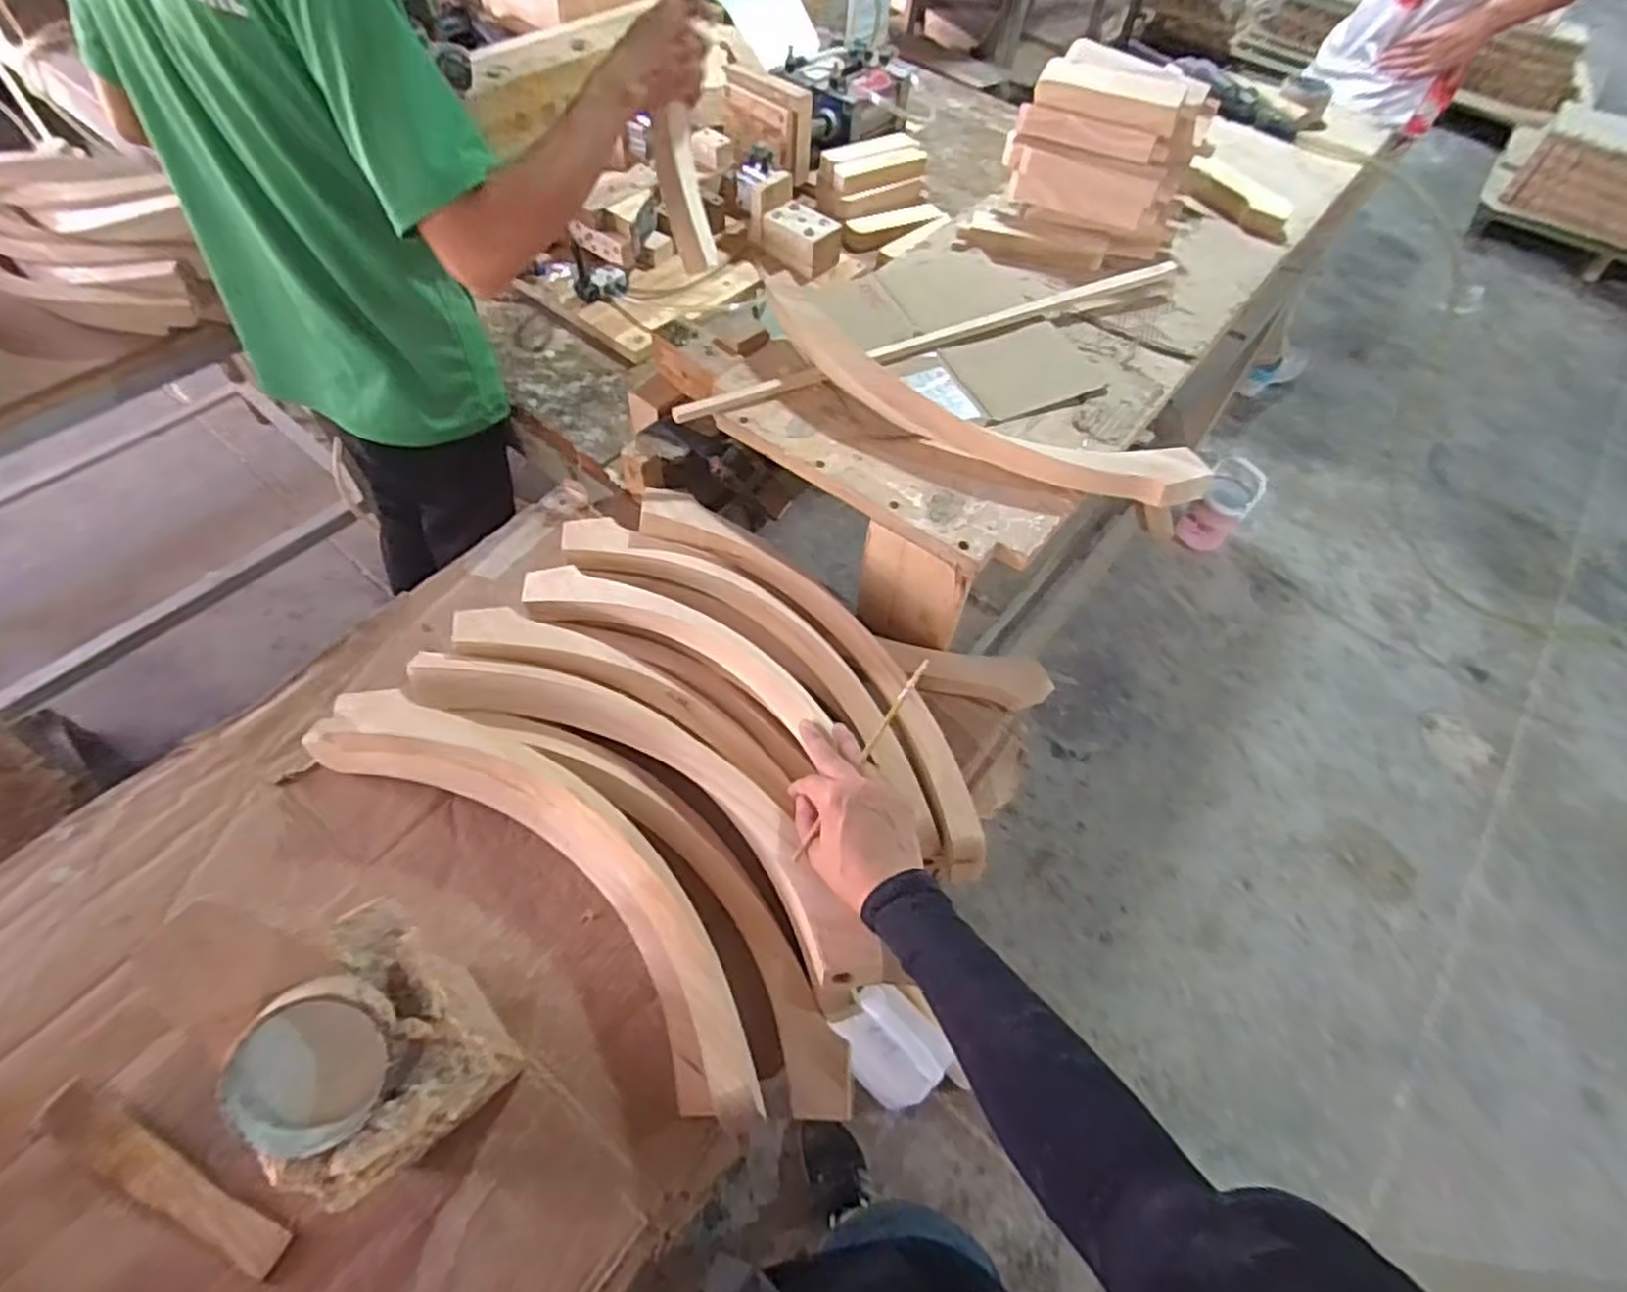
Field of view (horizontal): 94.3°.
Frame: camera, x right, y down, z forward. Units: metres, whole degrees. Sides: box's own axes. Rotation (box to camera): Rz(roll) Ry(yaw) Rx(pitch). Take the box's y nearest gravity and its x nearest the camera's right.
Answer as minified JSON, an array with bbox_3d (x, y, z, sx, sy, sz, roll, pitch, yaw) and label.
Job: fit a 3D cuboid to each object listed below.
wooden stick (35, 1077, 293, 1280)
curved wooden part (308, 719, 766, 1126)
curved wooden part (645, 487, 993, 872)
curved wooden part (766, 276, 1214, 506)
[{"bbox_3d":[-0.488,0.398,0.564,0.227,0.022,0.035,23,58,11],"label":"wooden stick"},{"bbox_3d":[-0.229,0.187,0.651,0.523,0.053,0.129,35,61,17],"label":"curved wooden part"},{"bbox_3d":[0.006,0.004,0.748,0.108,0.049,0.502,-33,65,-23],"label":"curved wooden part"},{"bbox_3d":[0.154,-0.251,0.782,0.504,0.059,0.073,26,59,13],"label":"curved wooden part"}]

